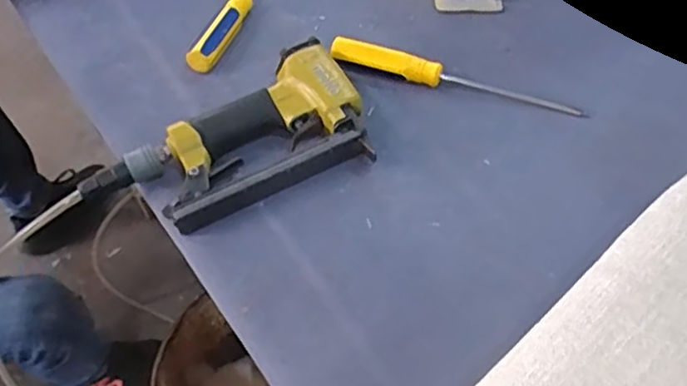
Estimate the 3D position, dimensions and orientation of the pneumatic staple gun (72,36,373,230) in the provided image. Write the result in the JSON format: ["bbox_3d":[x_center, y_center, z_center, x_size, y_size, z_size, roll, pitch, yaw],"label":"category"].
[{"bbox_3d":[-0.095,-0.036,0.568,0.249,0.042,0.130,-30,56,-18],"label":"pneumatic staple gun"}]

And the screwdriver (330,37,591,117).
[{"bbox_3d":[0.107,-0.116,0.627,0.245,0.029,0.025,14,54,14],"label":"screwdriver"}]

